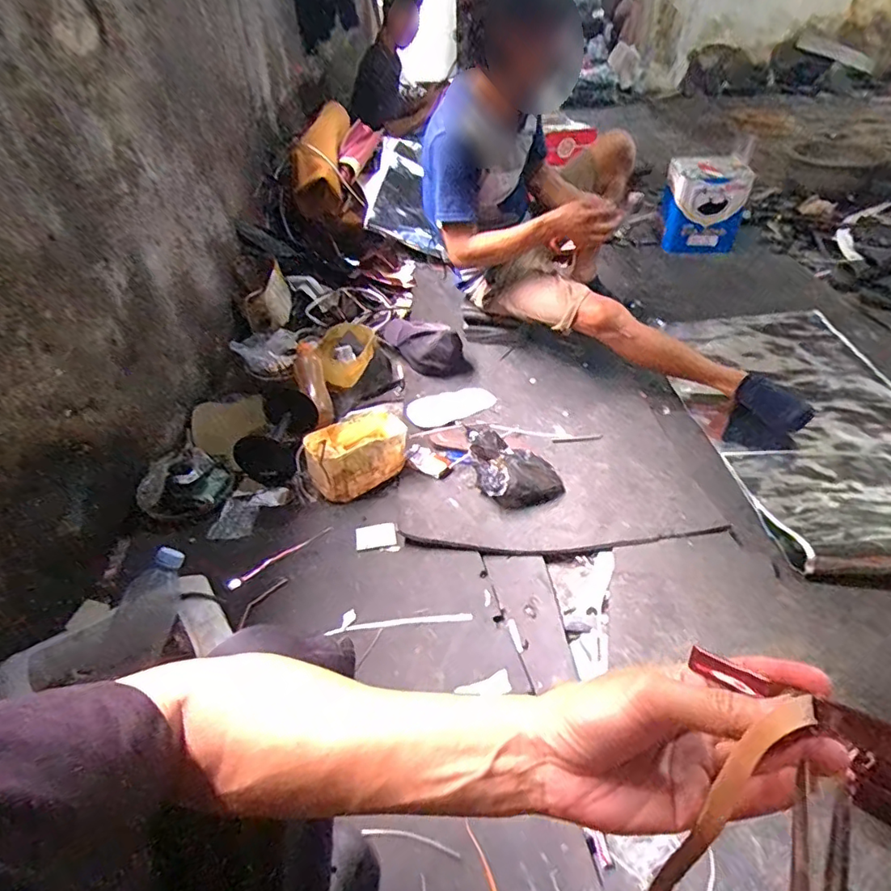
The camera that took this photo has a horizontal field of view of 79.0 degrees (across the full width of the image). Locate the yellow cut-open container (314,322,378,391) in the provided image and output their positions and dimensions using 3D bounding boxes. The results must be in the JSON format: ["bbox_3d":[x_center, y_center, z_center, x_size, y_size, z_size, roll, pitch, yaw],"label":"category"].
[{"bbox_3d":[-0.260,-0.238,1.421,0.147,0.072,0.213,6,43,12],"label":"yellow cut-open container"}]

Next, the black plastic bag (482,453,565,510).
[{"bbox_3d":[0.156,0.065,1.111,0.169,0.059,0.113,-12,42,-8],"label":"black plastic bag"}]

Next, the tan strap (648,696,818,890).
[{"bbox_3d":[0.130,0.199,0.269,0.020,0.206,0.027,26,34,30],"label":"tan strap"}]

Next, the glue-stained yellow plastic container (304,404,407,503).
[{"bbox_3d":[-0.182,0.009,1.101,0.220,0.100,0.135,-30,47,-26],"label":"glue-stained yellow plastic container"}]

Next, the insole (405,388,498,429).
[{"bbox_3d":[0.013,-0.099,1.345,0.256,0.019,0.108,-22,43,-37],"label":"insole"}]

